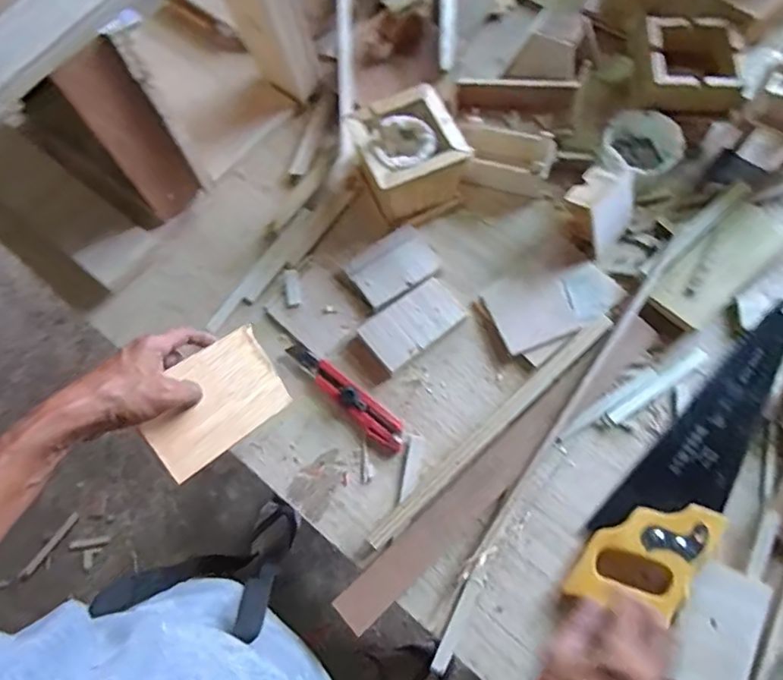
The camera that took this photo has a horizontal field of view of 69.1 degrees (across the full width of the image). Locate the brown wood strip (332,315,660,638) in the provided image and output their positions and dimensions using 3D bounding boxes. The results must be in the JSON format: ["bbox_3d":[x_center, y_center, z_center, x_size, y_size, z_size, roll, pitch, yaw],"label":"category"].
[{"bbox_3d":[0.122,0.129,0.607,0.449,0.016,0.044,-41,75,-12],"label":"brown wood strip"}]

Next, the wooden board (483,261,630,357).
[{"bbox_3d":[0.195,-0.046,0.676,0.153,0.011,0.083,-22,72,-6],"label":"wooden board"}]

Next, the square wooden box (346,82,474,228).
[{"bbox_3d":[0.019,-0.220,0.692,0.114,0.096,0.113,-27,72,-7],"label":"square wooden box"}]

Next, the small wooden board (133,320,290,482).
[{"bbox_3d":[-0.171,0.058,0.550,0.145,0.009,0.093,-37,98,-40],"label":"small wooden board"}]

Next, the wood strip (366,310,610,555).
[{"bbox_3d":[0.112,0.091,0.606,0.348,0.022,0.019,-41,75,-11],"label":"wood strip"}]

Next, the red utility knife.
[{"bbox_3d":[-0.053,0.061,0.642,0.171,0.018,0.034,38,76,13],"label":"red utility knife"}]

